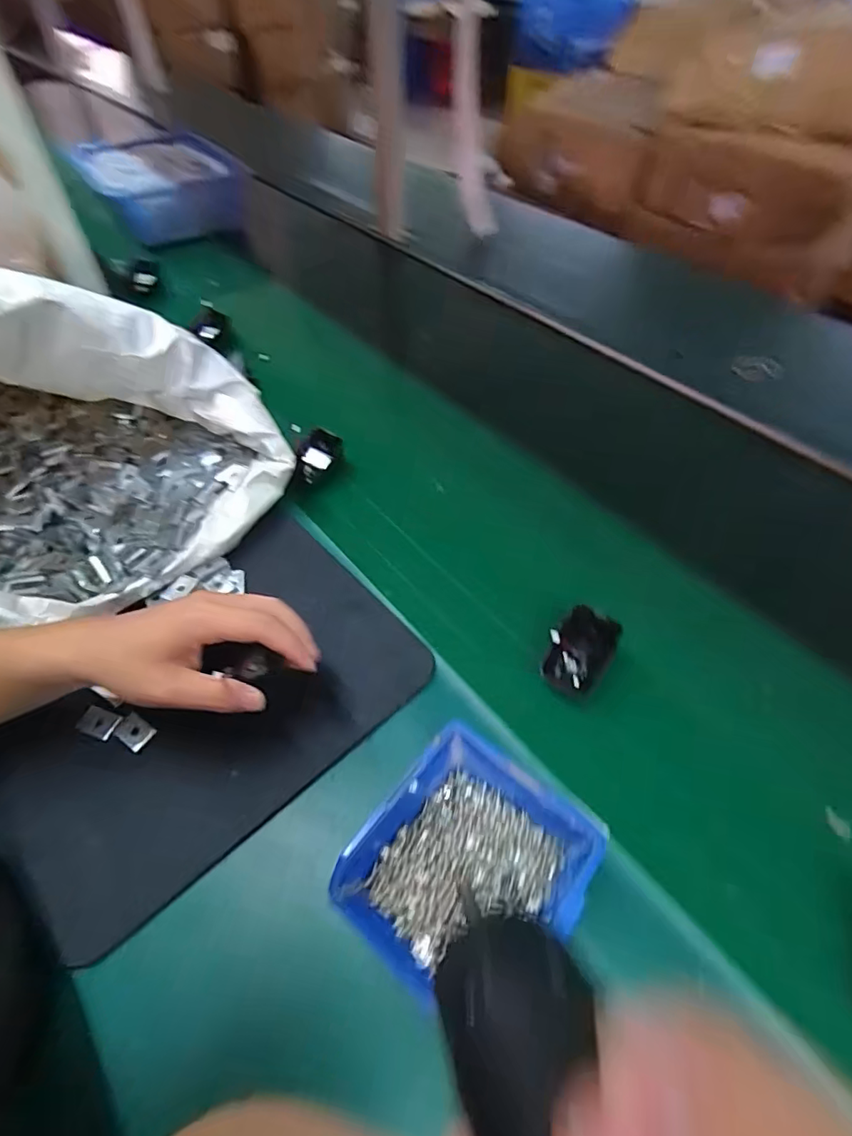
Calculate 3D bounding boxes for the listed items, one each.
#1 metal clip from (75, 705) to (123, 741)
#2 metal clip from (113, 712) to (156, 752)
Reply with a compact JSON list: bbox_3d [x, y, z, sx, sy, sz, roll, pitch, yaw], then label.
[{"bbox_3d":[-0.242,0.114,0.386,0.027,0.004,0.020,15,53,12],"label":"metal clip"},{"bbox_3d":[-0.214,0.119,0.382,0.028,0.004,0.018,26,56,20],"label":"metal clip"}]

